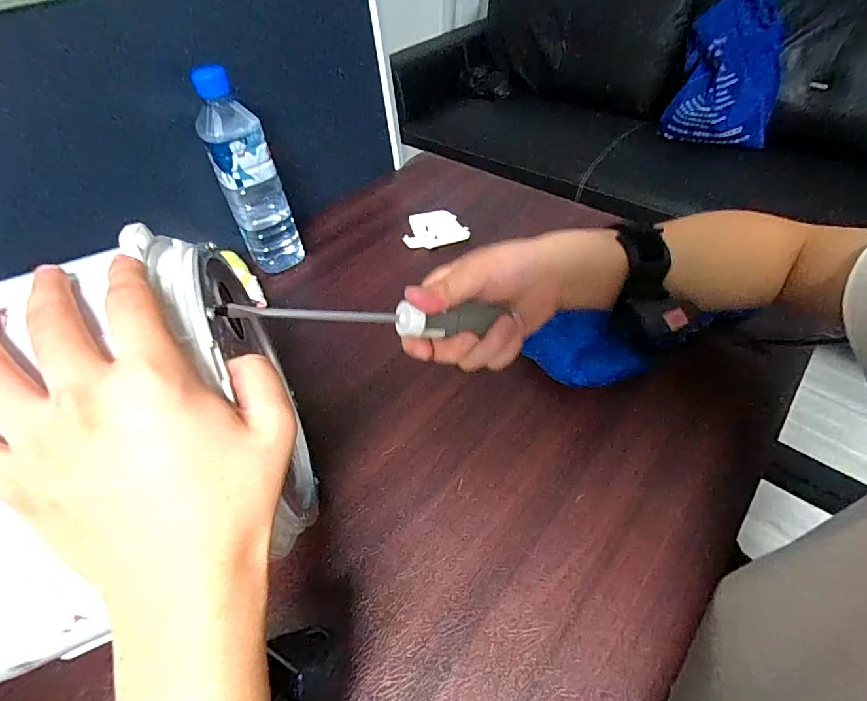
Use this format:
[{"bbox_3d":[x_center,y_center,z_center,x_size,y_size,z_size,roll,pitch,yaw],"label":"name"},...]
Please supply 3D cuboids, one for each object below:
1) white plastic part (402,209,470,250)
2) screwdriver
[{"bbox_3d":[0.002,-0.162,0.572,0.081,0.016,0.067,-9,49,-3],"label":"white plastic part"},{"bbox_3d":[-0.032,-0.020,0.245,0.160,0.017,0.018,0,44,-28],"label":"screwdriver"}]

